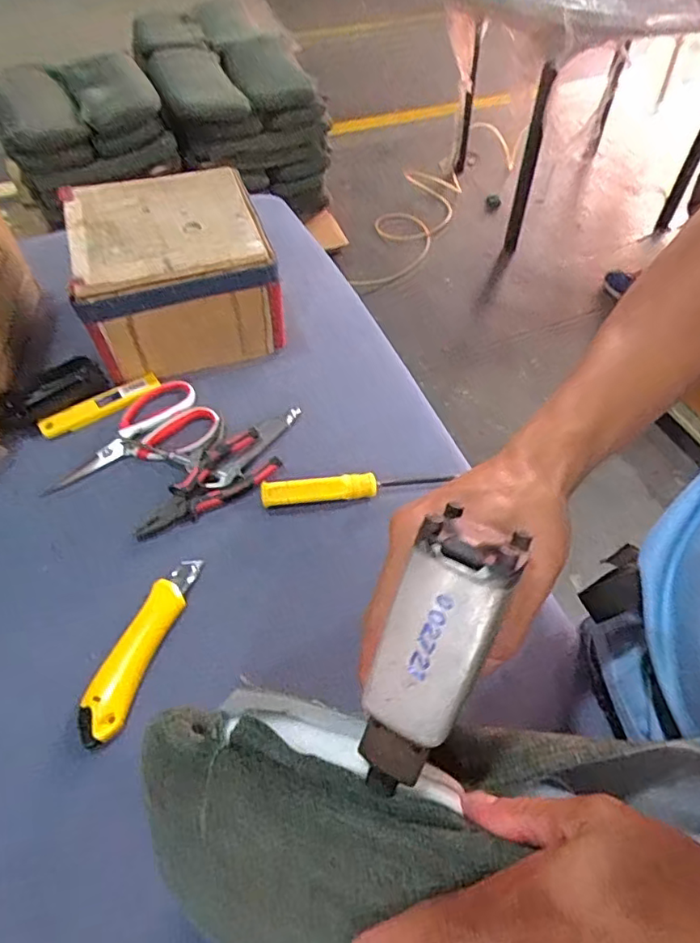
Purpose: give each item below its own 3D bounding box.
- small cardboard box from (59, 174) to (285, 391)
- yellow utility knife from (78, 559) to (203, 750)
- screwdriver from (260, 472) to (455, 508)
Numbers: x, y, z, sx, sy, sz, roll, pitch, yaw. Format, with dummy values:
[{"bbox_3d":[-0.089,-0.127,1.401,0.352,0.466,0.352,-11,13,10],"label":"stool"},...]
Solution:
[{"bbox_3d":[-0.211,-0.241,0.690,0.210,0.126,0.215,-15,55,-12],"label":"small cardboard box"},{"bbox_3d":[-0.178,0.144,0.482,0.037,0.013,0.164,14,54,9],"label":"yellow utility knife"},{"bbox_3d":[0.005,0.016,0.569,0.183,0.031,0.019,-6,54,-6],"label":"screwdriver"}]

